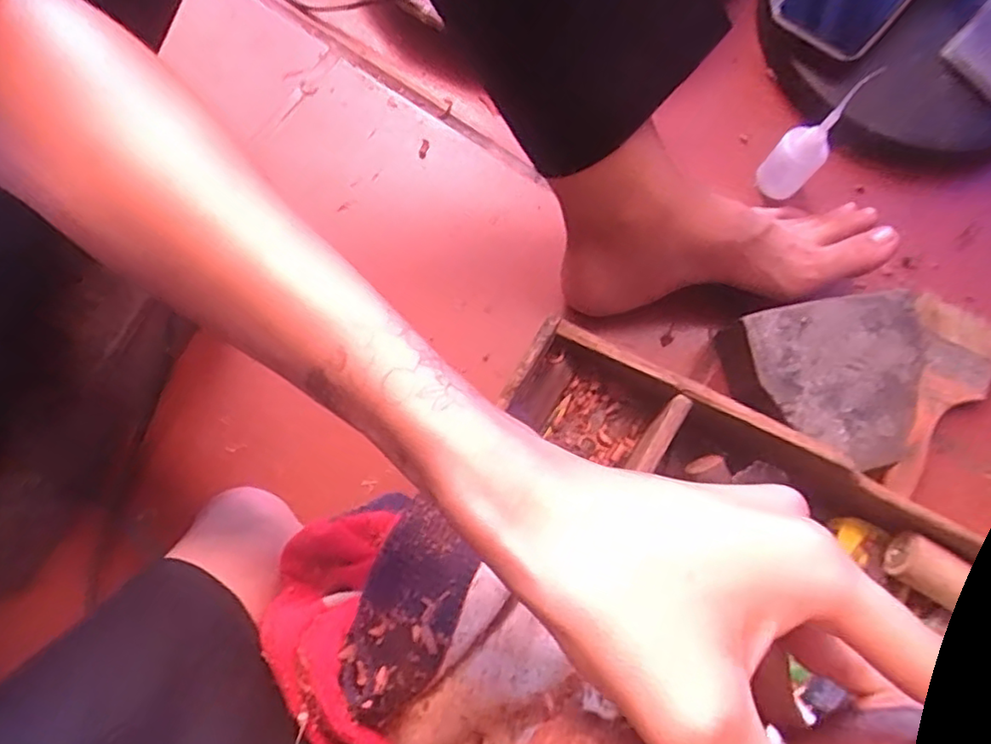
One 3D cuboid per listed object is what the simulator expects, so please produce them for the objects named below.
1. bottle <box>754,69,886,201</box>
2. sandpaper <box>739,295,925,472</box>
[{"bbox_3d":[0.230,-0.168,0.463,0.036,0.110,0.039,0,77,-1],"label":"bottle"},{"bbox_3d":[0.234,0.007,0.420,0.106,0.016,0.108,-9,78,-3],"label":"sandpaper"}]

